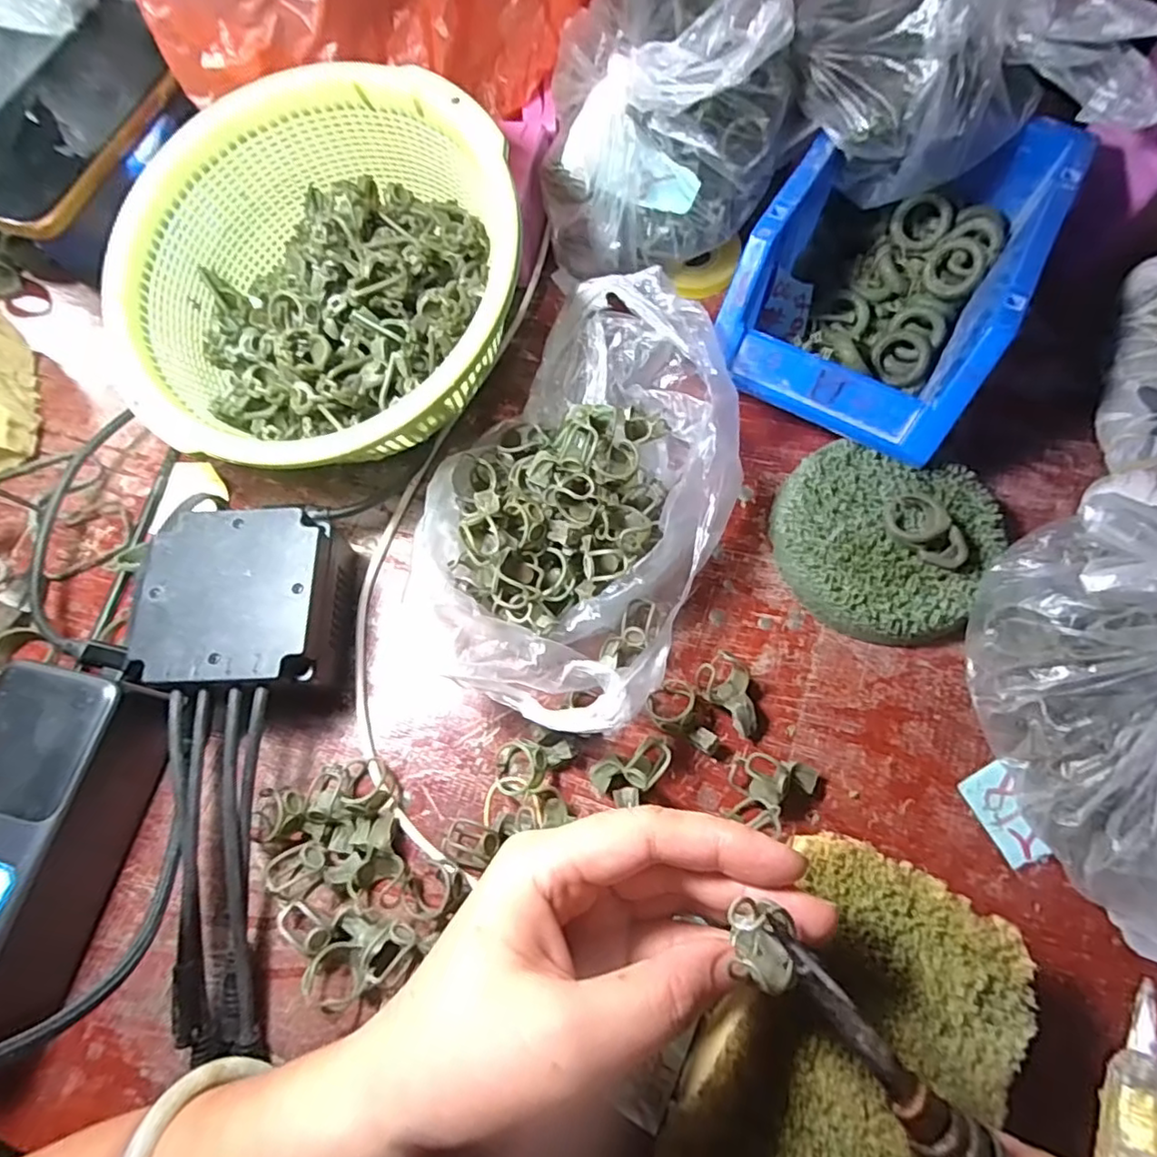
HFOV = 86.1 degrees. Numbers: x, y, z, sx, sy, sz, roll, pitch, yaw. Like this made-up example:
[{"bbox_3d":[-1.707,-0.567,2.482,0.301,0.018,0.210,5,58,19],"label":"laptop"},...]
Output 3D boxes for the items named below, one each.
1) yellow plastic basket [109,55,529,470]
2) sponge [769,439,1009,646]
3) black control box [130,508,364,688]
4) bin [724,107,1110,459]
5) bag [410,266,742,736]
[{"bbox_3d":[-0.128,-0.146,0.301,0.181,0.078,0.179,-1,70,2],"label":"yellow plastic basket"},{"bbox_3d":[0.145,-0.019,0.298,0.098,0.034,0.091,16,72,8],"label":"sponge"},{"bbox_3d":[-0.149,0.013,0.288,0.074,0.049,0.080,-4,70,1],"label":"black control box"},{"bbox_3d":[0.159,-0.158,0.319,0.119,0.069,0.169,30,74,12],"label":"bin"},{"bbox_3d":[0.004,-0.042,0.301,0.131,0.052,0.213,23,73,10],"label":"bag"}]

